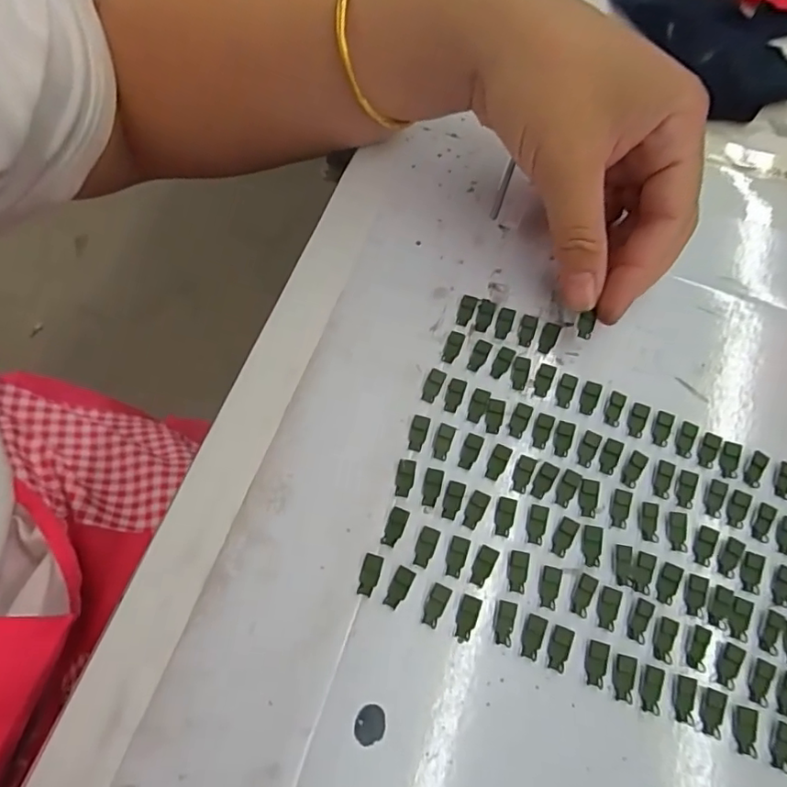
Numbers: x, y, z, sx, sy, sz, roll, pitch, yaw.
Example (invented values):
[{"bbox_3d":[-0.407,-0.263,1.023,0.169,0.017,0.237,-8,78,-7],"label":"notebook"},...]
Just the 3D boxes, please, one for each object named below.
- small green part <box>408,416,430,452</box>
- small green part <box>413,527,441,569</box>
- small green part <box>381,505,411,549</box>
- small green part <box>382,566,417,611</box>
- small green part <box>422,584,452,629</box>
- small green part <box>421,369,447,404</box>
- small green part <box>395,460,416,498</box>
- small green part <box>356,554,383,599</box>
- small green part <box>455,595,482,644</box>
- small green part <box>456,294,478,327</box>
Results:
[{"bbox_3d":[0.010,0.016,0.220,0.007,0.004,0.014,15,80,4],"label":"small green part"},{"bbox_3d":[0.012,0.057,0.201,0.007,0.004,0.014,20,67,6],"label":"small green part"},{"bbox_3d":[0.001,0.050,0.204,0.007,0.004,0.014,21,67,6],"label":"small green part"},{"bbox_3d":[0.002,0.069,0.196,0.007,0.004,0.015,25,68,8],"label":"small green part"},{"bbox_3d":[0.015,0.075,0.194,0.007,0.004,0.014,25,68,8],"label":"small green part"},{"bbox_3d":[0.016,-0.003,0.229,0.007,0.004,0.014,23,80,7],"label":"small green part"},{"bbox_3d":[0.005,0.033,0.212,0.007,0.004,0.014,10,67,2],"label":"small green part"},{"bbox_3d":[-0.008,0.065,0.197,0.007,0.004,0.014,15,67,4],"label":"small green part"},{"bbox_3d":[0.026,0.079,0.193,0.007,0.004,0.015,18,67,5],"label":"small green part"},{"bbox_3d":[0.032,-0.037,0.244,0.007,0.004,0.014,21,81,6],"label":"small green part"}]

